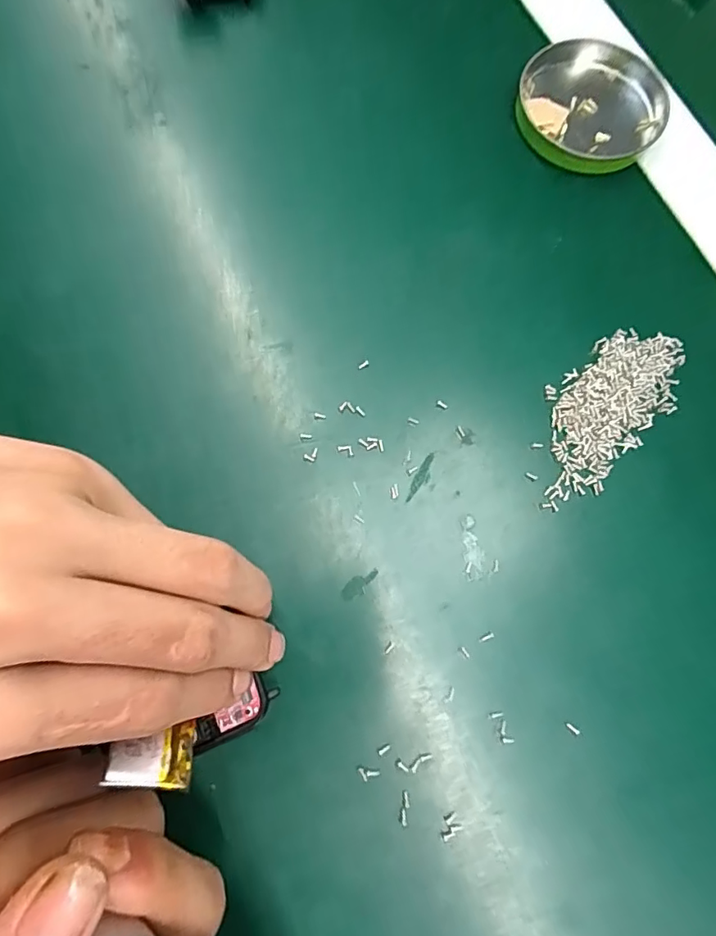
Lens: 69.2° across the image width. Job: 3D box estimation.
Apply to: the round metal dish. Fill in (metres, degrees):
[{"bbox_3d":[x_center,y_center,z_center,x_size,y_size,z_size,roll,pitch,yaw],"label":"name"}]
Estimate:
[{"bbox_3d":[0.107,-0.167,0.239,0.065,0.011,0.064,1,76,-3],"label":"round metal dish"}]

